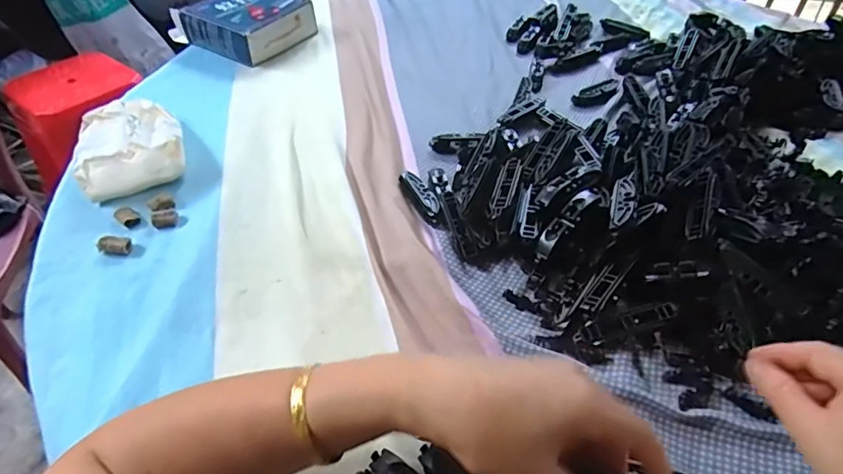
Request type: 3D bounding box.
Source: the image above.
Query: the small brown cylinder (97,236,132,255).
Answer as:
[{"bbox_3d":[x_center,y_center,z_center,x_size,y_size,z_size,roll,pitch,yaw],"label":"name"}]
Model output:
[{"bbox_3d":[-0.286,0.007,0.489,0.028,0.014,0.018,-1,46,0],"label":"small brown cylinder"}]

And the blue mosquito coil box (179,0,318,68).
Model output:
[{"bbox_3d":[-0.253,-0.324,0.785,0.151,0.048,0.145,27,52,24],"label":"blue mosquito coil box"}]

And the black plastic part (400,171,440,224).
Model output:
[{"bbox_3d":[-0.001,-0.043,0.531,0.020,0.011,0.077,-18,49,-16],"label":"black plastic part"}]

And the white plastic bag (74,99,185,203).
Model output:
[{"bbox_3d":[-0.325,-0.106,0.578,0.110,0.042,0.147,-20,49,-18],"label":"white plastic bag"}]

